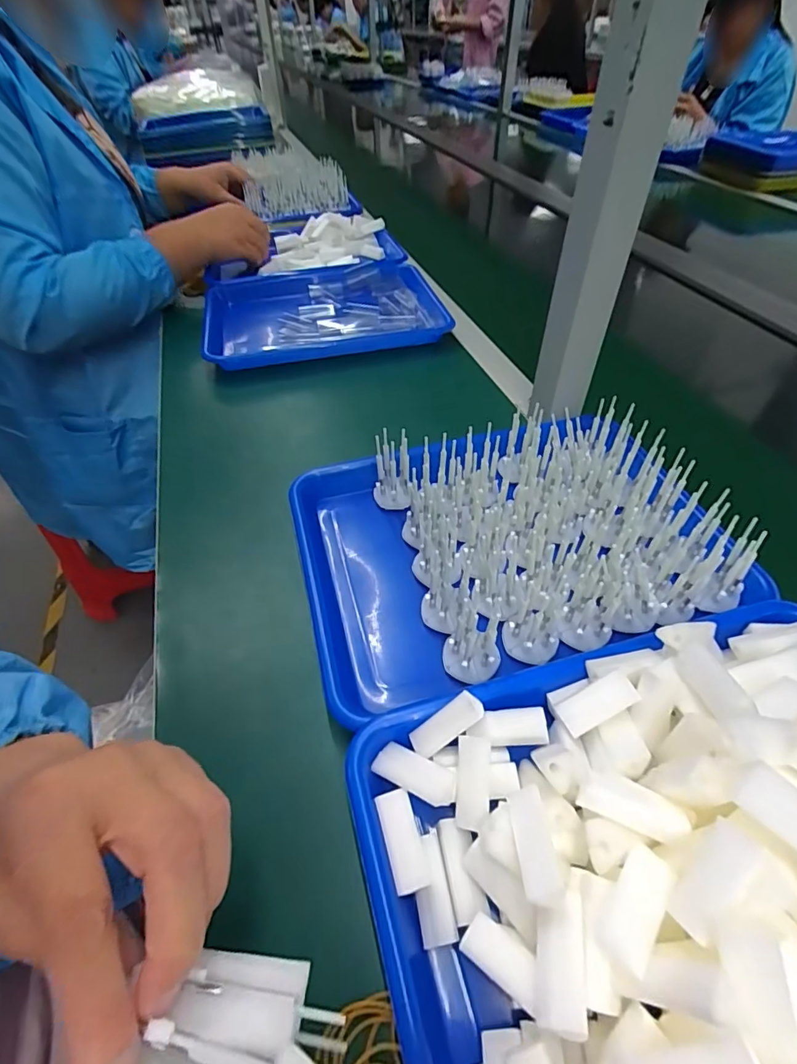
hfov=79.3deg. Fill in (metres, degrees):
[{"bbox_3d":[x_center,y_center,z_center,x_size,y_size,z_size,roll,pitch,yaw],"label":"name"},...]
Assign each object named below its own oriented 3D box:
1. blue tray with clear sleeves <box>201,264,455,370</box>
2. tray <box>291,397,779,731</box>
[{"bbox_3d":[-0.104,-0.319,0.699,0.327,0.038,0.236,-13,49,-11],"label":"blue tray with clear sleeves"},{"bbox_3d":[0.084,0.000,0.390,0.317,0.091,0.226,-13,49,-10],"label":"tray"}]

